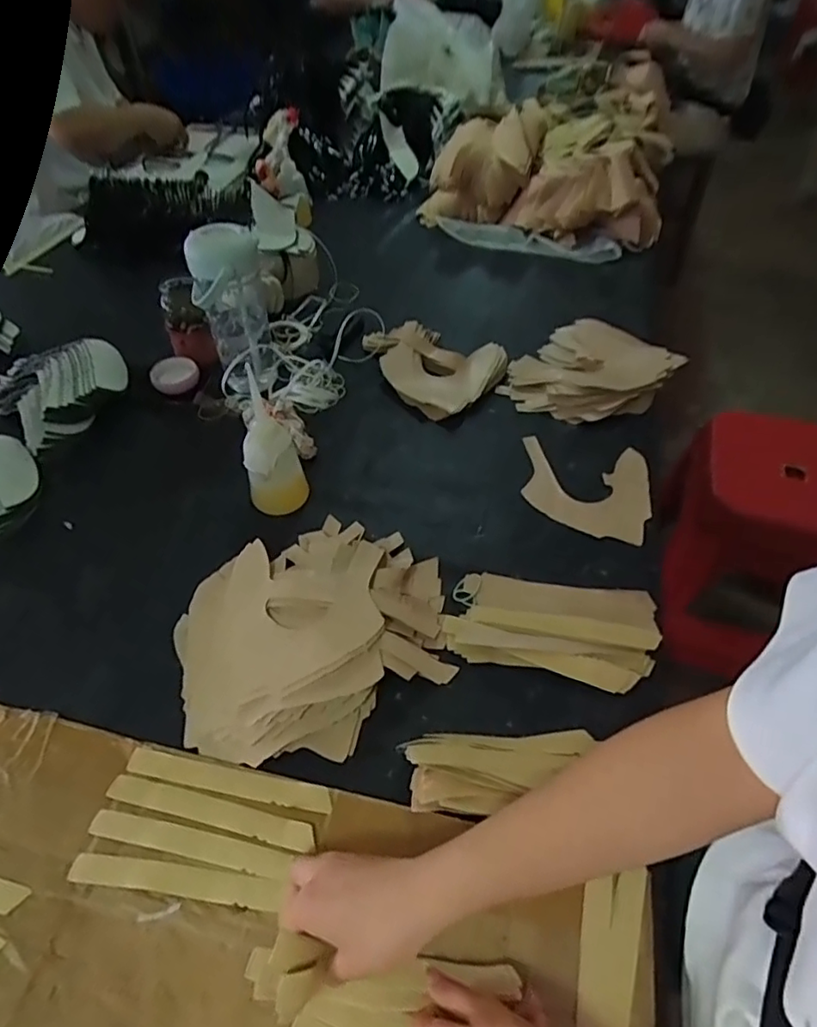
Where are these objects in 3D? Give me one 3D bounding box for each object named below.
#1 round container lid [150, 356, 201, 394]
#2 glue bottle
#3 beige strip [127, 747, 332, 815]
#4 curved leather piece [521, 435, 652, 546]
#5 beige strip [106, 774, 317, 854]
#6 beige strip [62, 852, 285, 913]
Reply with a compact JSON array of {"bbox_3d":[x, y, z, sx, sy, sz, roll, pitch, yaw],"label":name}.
[{"bbox_3d":[-0.334,-0.197,0.832,0.065,0.028,0.061,0,49,0],"label":"round container lid"},{"bbox_3d":[-0.153,-0.075,0.639,0.060,0.165,0.056,10,50,8],"label":"glue bottle"},{"bbox_3d":[-0.151,0.225,0.490,0.176,0.004,0.022,9,50,7],"label":"beige strip"},{"bbox_3d":[0.218,-0.032,0.710,0.151,0.009,0.138,10,55,6],"label":"curved leather piece"},{"bbox_3d":[-0.160,0.242,0.471,0.173,0.005,0.021,10,50,9],"label":"beige strip"},{"bbox_3d":[-0.177,0.279,0.443,0.159,0.005,0.021,6,49,5],"label":"beige strip"}]

